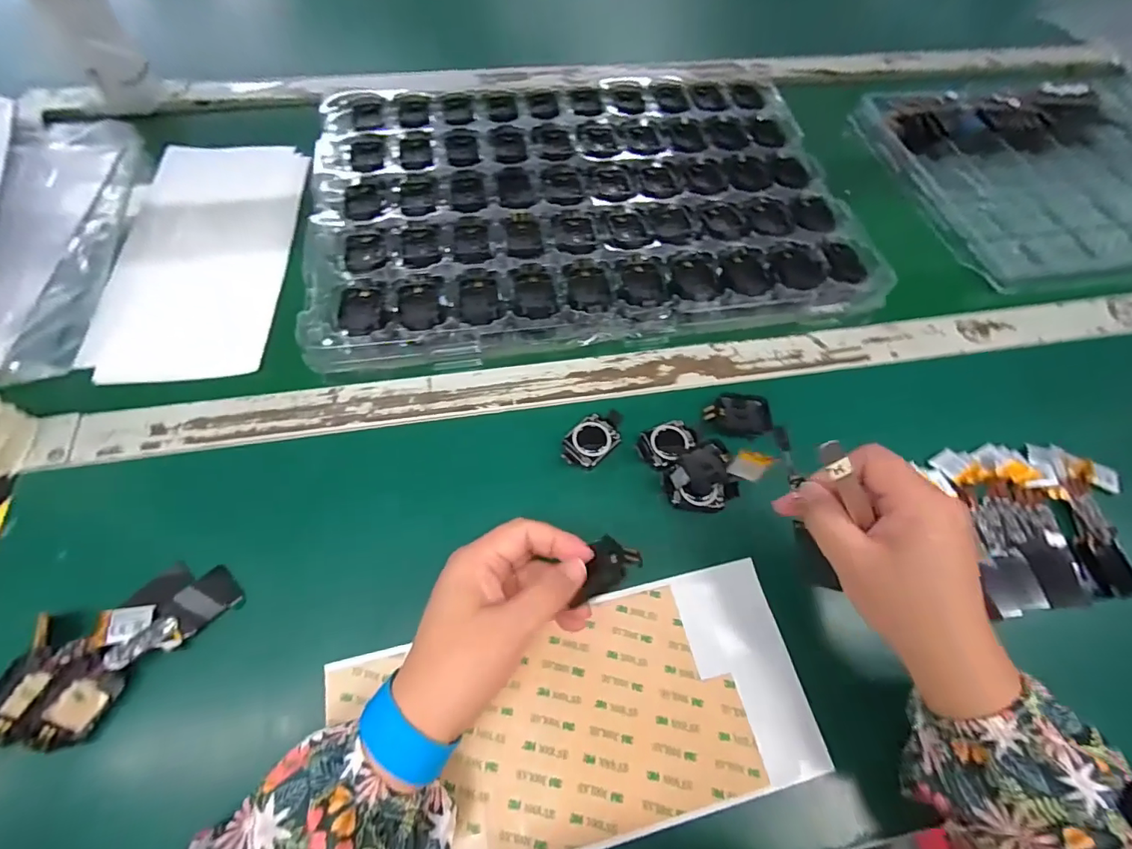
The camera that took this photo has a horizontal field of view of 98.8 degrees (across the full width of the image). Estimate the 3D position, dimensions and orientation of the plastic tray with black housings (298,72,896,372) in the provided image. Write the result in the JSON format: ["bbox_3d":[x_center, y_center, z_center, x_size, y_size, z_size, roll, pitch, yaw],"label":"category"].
[{"bbox_3d":[0.013,-0.224,0.478,0.480,0.035,0.338,-8,63,-8],"label":"plastic tray with black housings"}]

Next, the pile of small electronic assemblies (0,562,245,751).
[{"bbox_3d":[-0.268,0.128,0.287,0.057,0.022,0.121,35,66,14],"label":"pile of small electronic assemblies"}]

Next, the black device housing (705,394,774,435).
[{"bbox_3d":[0.135,-0.007,0.381,0.049,0.014,0.034,2,62,-3],"label":"black device housing"}]

